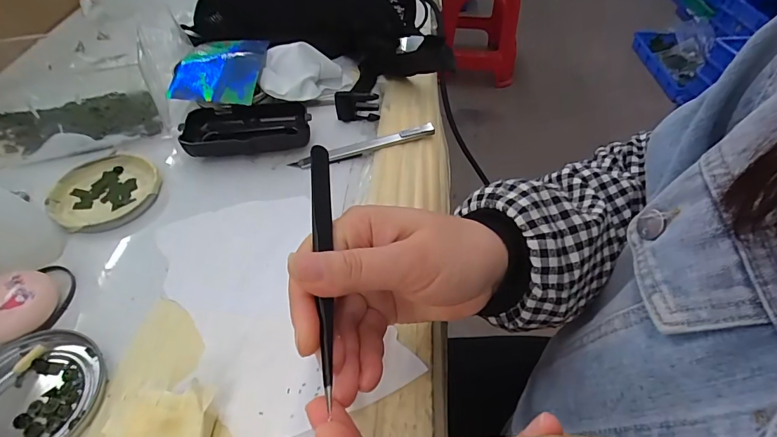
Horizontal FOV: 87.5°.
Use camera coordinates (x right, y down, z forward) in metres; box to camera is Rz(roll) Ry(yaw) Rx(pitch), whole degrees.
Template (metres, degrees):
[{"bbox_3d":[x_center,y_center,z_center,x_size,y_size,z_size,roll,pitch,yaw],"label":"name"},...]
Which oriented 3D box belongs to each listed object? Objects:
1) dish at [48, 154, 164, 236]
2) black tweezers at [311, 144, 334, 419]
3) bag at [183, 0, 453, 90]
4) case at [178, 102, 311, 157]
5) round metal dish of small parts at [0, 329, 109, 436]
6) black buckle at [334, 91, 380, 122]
[{"bbox_3d":[-0.232,-0.023,0.334,0.078,0.009,0.076,0,50,-1],"label":"dish"},{"bbox_3d":[-0.031,0.017,0.195,0.009,0.006,0.129,-4,62,-5],"label":"black tweezers"},{"bbox_3d":[-0.079,-0.249,0.474,0.321,0.094,0.149,12,51,9],"label":"bag"},{"bbox_3d":[-0.131,-0.083,0.377,0.112,0.024,0.056,-8,50,-7],"label":"case"},{"bbox_3d":[-0.207,0.102,0.229,0.081,0.009,0.074,0,50,-1],"label":"round metal dish of small parts"},{"bbox_3d":[-0.031,-0.111,0.400,0.042,0.029,0.007,3,50,2],"label":"black buckle"}]

